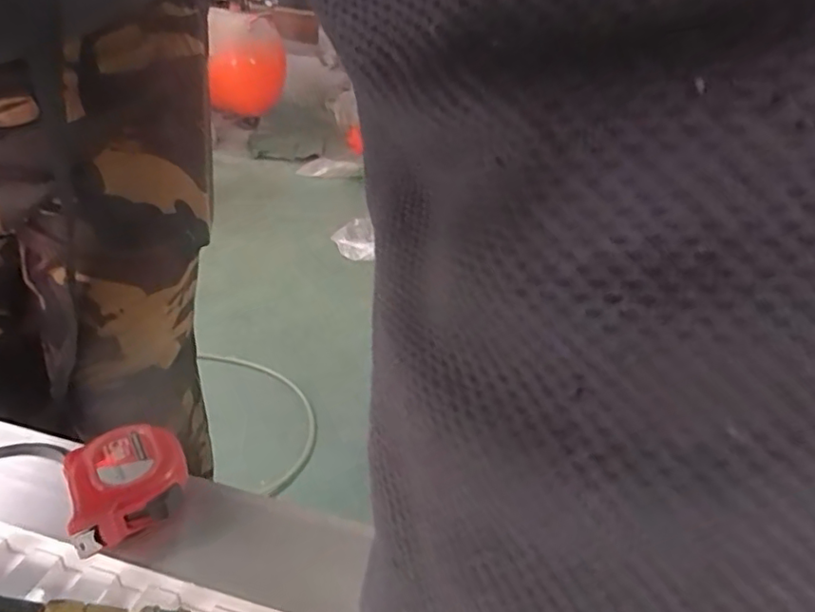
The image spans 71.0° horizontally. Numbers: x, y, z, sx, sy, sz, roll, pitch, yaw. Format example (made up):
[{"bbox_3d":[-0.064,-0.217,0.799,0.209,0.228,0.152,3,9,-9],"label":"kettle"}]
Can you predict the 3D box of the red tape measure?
[{"bbox_3d":[-0.172,0.113,0.354,0.063,0.042,0.063,-13,37,-27],"label":"red tape measure"}]

